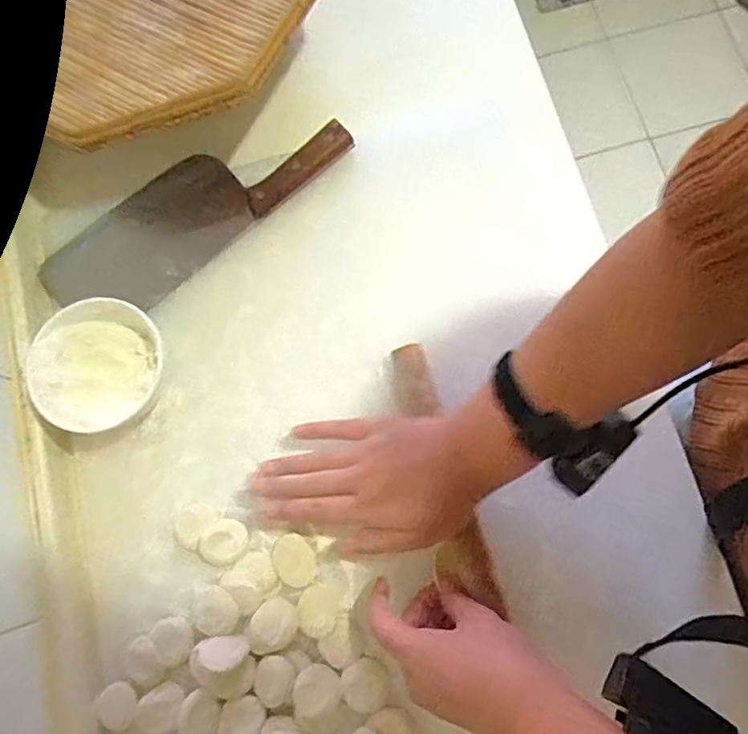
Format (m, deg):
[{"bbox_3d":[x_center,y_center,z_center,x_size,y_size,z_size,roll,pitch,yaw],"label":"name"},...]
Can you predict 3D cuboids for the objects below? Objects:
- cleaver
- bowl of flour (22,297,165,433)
[{"bbox_3d":[-0.170,-0.154,0.556,0.308,0.022,0.097,-37,80,-6],"label":"cleaver"},{"bbox_3d":[-0.239,-0.001,0.509,0.105,0.047,0.111,0,79,1],"label":"bowl of flour"}]

